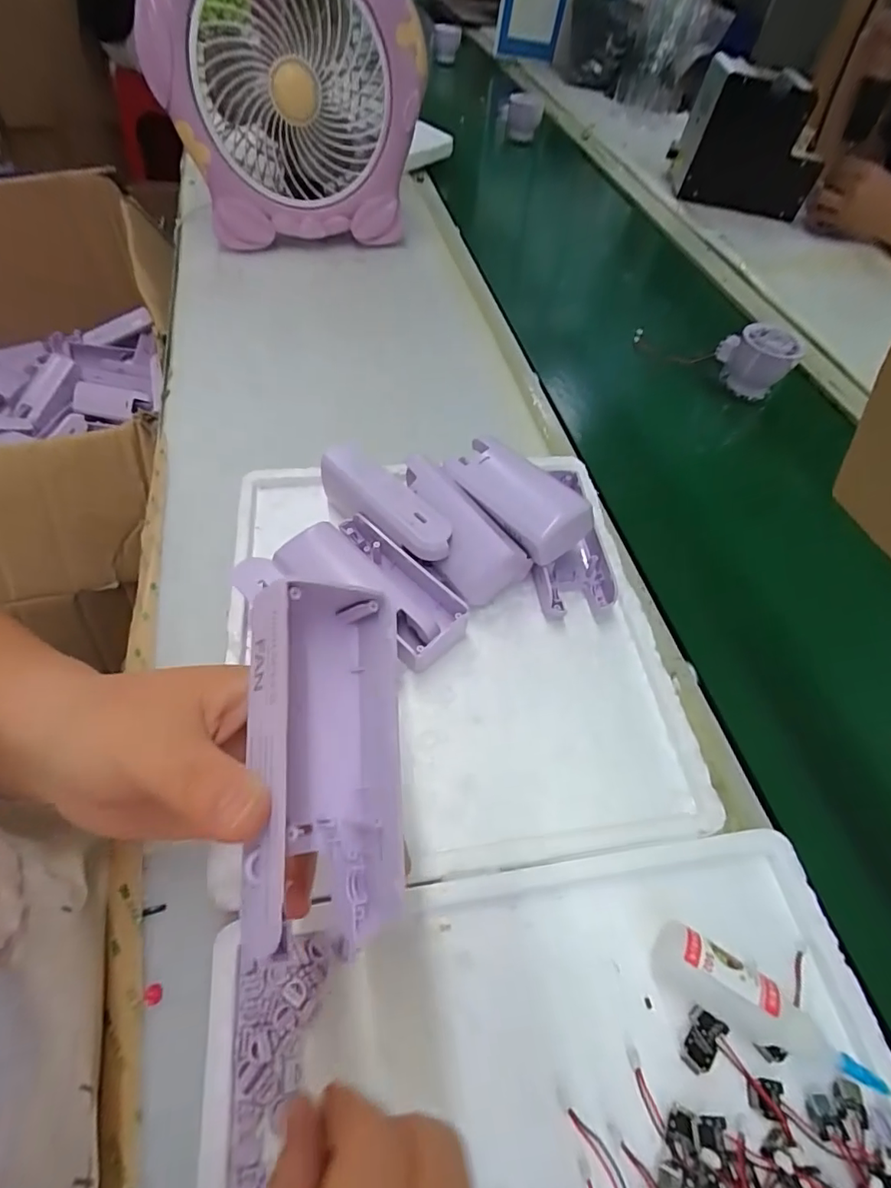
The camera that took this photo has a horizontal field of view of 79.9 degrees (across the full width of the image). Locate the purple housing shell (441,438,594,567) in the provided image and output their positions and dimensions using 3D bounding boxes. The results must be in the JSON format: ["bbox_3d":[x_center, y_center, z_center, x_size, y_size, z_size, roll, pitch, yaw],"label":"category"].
[{"bbox_3d":[0.043,-0.066,0.339,0.040,0.028,0.100,-32,65,-24],"label":"purple housing shell"}]

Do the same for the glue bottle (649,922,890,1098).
[{"bbox_3d":[0.136,0.175,0.218,0.096,0.025,0.021,30,58,14],"label":"glue bottle"}]

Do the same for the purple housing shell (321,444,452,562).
[{"bbox_3d":[-0.036,-0.057,0.334,0.100,0.023,0.034,37,60,18],"label":"purple housing shell"}]

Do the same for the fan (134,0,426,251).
[{"bbox_3d":[-0.162,-0.516,0.545,0.258,0.267,0.143,-12,58,-14],"label":"fan"}]

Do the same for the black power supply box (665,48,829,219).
[{"bbox_3d":[0.453,-0.672,0.791,0.189,0.151,0.121,9,56,0],"label":"black power supply box"}]

